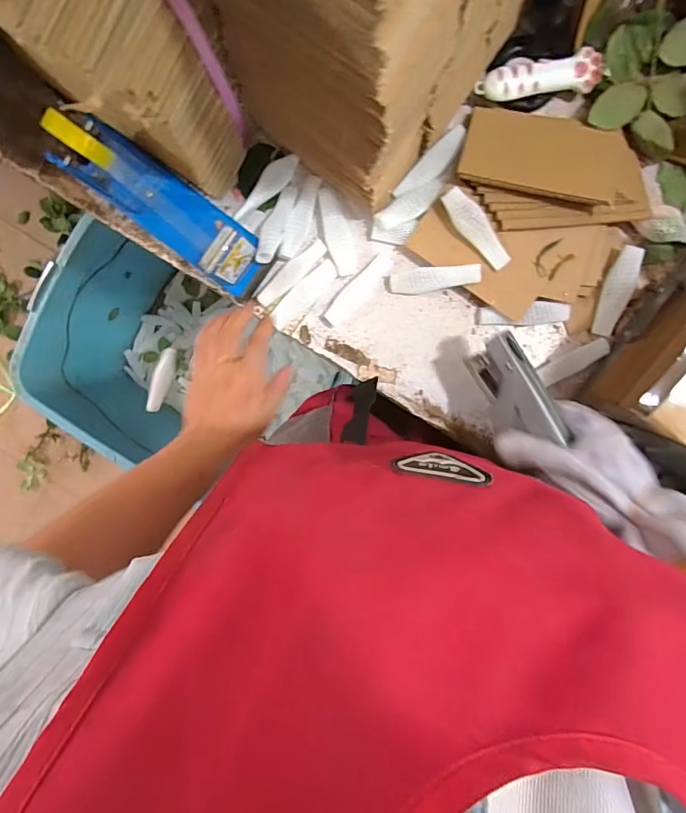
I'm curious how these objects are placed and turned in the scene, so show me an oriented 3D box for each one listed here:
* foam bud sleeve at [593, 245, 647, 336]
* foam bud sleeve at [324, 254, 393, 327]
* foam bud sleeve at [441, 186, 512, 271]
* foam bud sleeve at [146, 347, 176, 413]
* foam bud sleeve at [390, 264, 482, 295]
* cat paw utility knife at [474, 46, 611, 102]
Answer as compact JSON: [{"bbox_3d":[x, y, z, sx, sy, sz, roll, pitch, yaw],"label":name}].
[{"bbox_3d":[0.269,-0.113,0.460,0.022,0.016,0.086,11,113,1],"label":"foam bud sleeve"},{"bbox_3d":[0.016,-0.121,0.483,0.089,0.006,0.021,-44,94,7],"label":"foam bud sleeve"},{"bbox_3d":[0.128,-0.168,0.445,0.027,0.012,0.085,-37,94,7],"label":"foam bud sleeve"},{"bbox_3d":[-0.229,-0.031,0.589,0.020,0.018,0.092,26,111,-1],"label":"foam bud sleeve"},{"bbox_3d":[0.092,-0.126,0.465,0.087,0.005,0.025,-2,118,16],"label":"foam bud sleeve"},{"bbox_3d":[0.181,-0.302,0.426,0.113,0.010,0.032,-7,97,4],"label":"cat paw utility knife"}]

